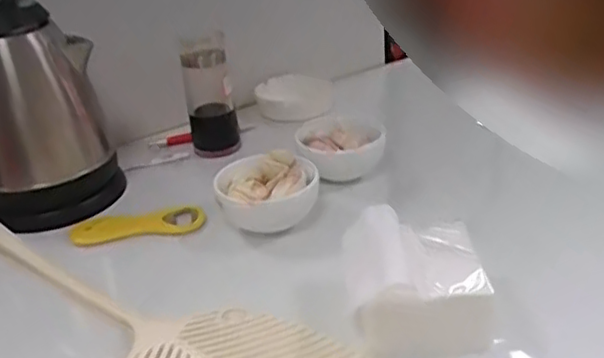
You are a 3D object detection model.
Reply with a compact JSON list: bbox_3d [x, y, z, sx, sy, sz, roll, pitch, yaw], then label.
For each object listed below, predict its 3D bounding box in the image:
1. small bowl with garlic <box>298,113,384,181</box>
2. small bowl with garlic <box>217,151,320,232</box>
[{"bbox_3d":[0.038,-0.035,0.705,0.077,0.053,0.074,-4,28,2],"label":"small bowl with garlic"},{"bbox_3d":[-0.033,0.014,0.630,0.096,0.053,0.081,-9,28,-5],"label":"small bowl with garlic"}]

